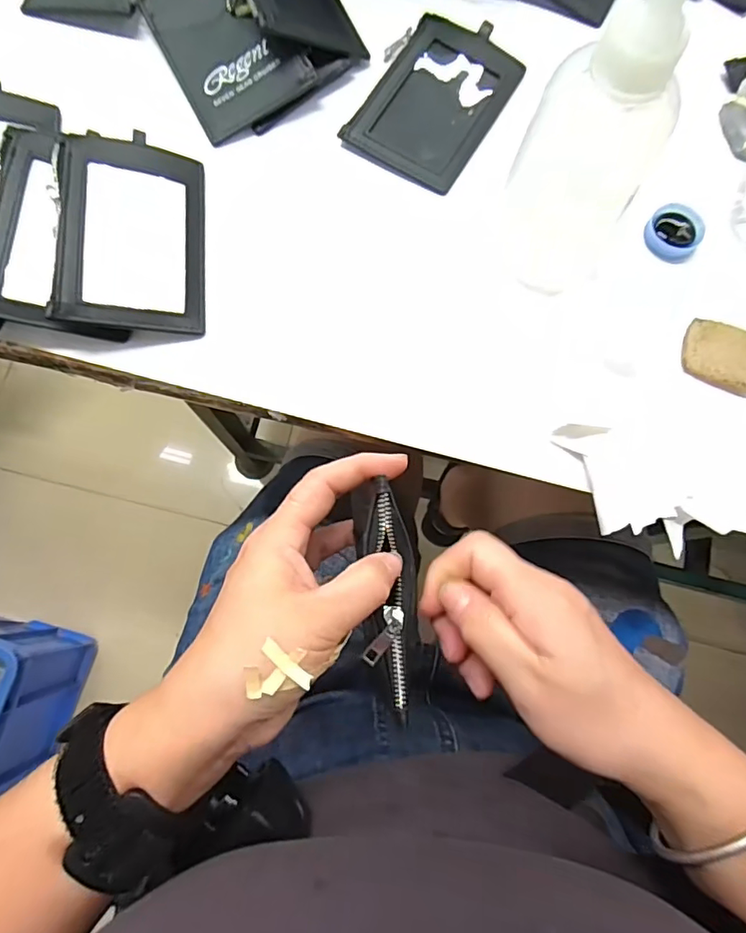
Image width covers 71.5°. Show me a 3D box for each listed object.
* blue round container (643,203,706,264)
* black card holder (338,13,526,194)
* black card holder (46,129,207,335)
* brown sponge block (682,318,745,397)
[{"bbox_3d":[0.172,-0.133,0.296,0.031,0.011,0.033,0,77,-1],"label":"blue round container"},{"bbox_3d":[0.038,-0.224,0.315,0.077,0.005,0.112,29,78,5],"label":"black card holder"},{"bbox_3d":[-0.126,-0.126,0.278,0.070,0.004,0.111,3,76,-24],"label":"black card holder"},{"bbox_3d":[0.189,-0.060,0.279,0.041,0.006,0.033,22,78,4],"label":"brown sponge block"}]

